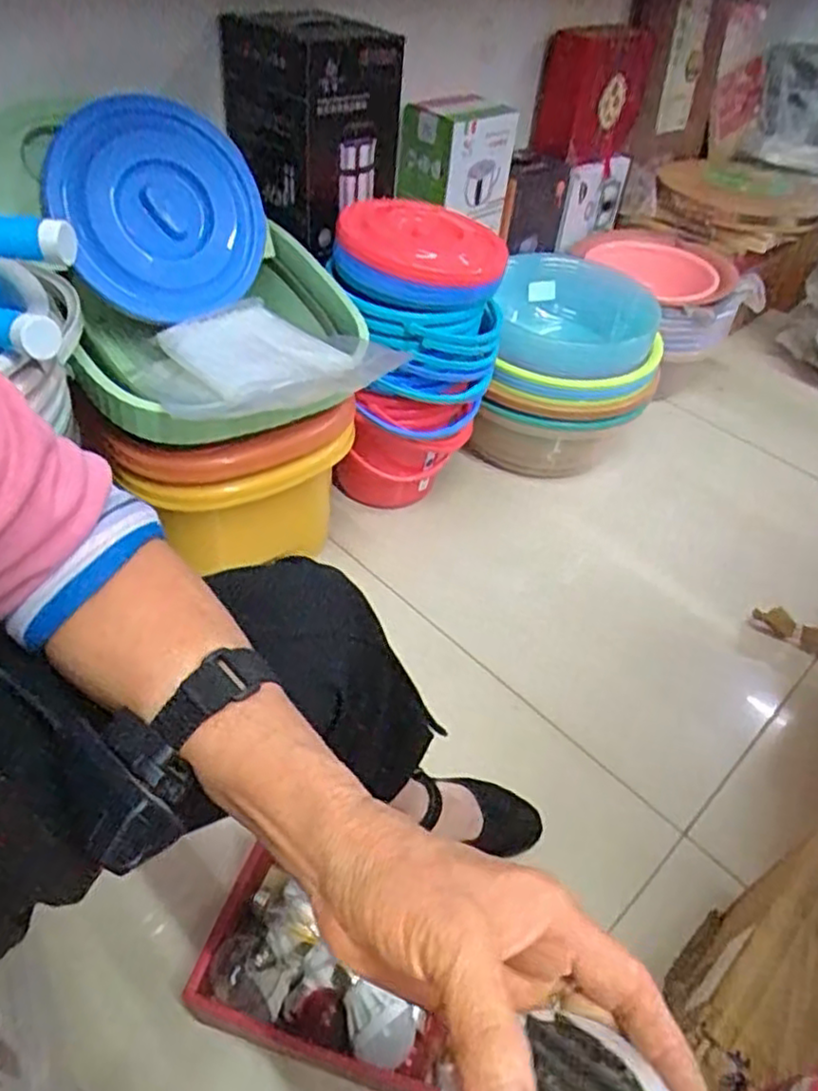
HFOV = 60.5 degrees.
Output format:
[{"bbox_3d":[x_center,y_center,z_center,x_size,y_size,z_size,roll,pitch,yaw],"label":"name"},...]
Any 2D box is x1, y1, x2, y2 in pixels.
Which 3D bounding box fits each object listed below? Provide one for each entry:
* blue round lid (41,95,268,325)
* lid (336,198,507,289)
[{"bbox_3d":[-0.297,-0.398,0.845,0.247,0.244,0.047,12,7,-35],"label":"blue round lid"},{"bbox_3d":[0.024,-0.412,0.936,0.207,0.041,0.218,4,44,-4],"label":"lid"}]

